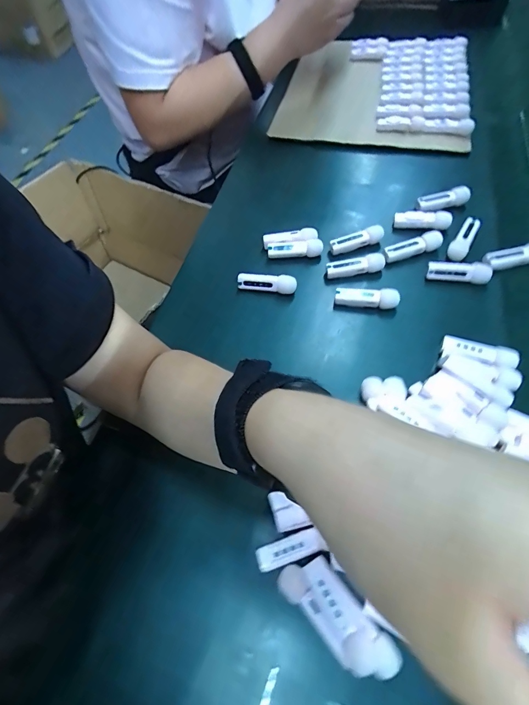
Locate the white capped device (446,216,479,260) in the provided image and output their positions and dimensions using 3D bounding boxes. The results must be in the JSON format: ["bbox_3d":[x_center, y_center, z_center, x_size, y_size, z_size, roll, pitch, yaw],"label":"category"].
[{"bbox_3d":[0.228,-0.128,0.396,0.020,0.017,0.060,32,68,19],"label":"white capped device"}]

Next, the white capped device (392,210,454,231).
[{"bbox_3d":[0.188,-0.159,0.413,0.063,0.016,0.021,11,62,24],"label":"white capped device"}]

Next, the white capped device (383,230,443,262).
[{"bbox_3d":[0.169,-0.121,0.397,0.068,0.020,0.017,-18,62,-6],"label":"white capped device"}]

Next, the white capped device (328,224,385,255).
[{"bbox_3d":[0.107,-0.132,0.405,0.061,0.018,0.014,-16,62,-5],"label":"white capped device"}]

